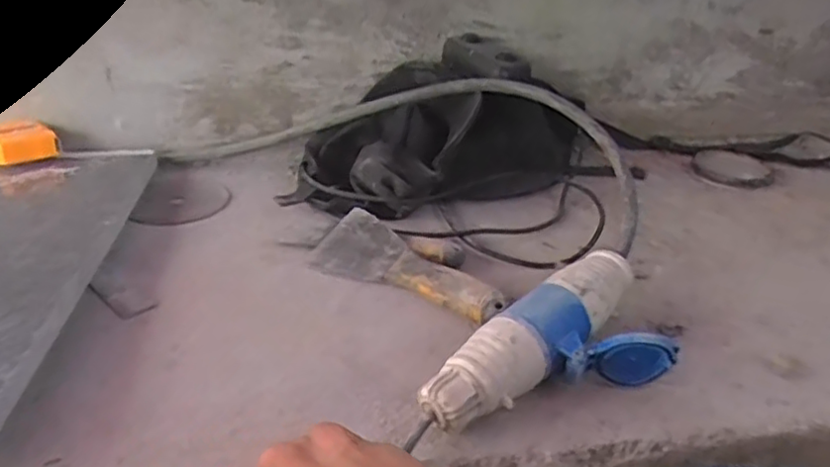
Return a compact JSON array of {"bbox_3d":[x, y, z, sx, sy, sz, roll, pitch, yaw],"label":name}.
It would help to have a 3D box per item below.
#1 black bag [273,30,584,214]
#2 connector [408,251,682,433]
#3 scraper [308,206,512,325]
[{"bbox_3d":[0.024,-0.113,0.662,0.279,0.126,0.156,-8,30,-17],"label":"black bag"},{"bbox_3d":[0.097,0.074,0.408,0.185,0.042,0.087,-23,37,-38],"label":"connector"},{"bbox_3d":[-0.004,0.026,0.526,0.180,0.022,0.061,20,34,31],"label":"scraper"}]

